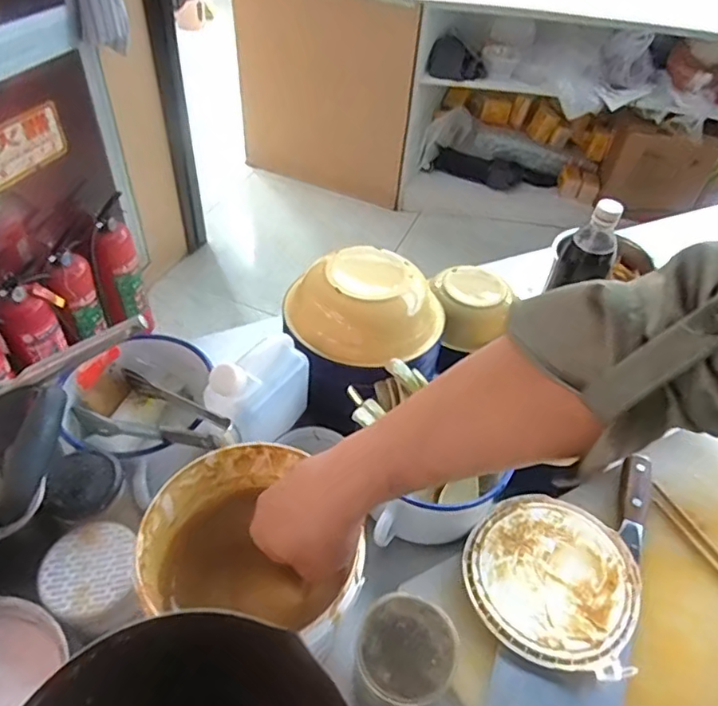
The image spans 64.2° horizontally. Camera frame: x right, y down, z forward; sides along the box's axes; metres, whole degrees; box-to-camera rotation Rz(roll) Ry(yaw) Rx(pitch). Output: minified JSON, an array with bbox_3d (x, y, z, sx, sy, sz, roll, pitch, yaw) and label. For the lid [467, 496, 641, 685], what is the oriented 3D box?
[{"bbox_3d":[0.193,0.225,0.576,0.165,0.012,0.163,0,48,0],"label":"lid"}]

